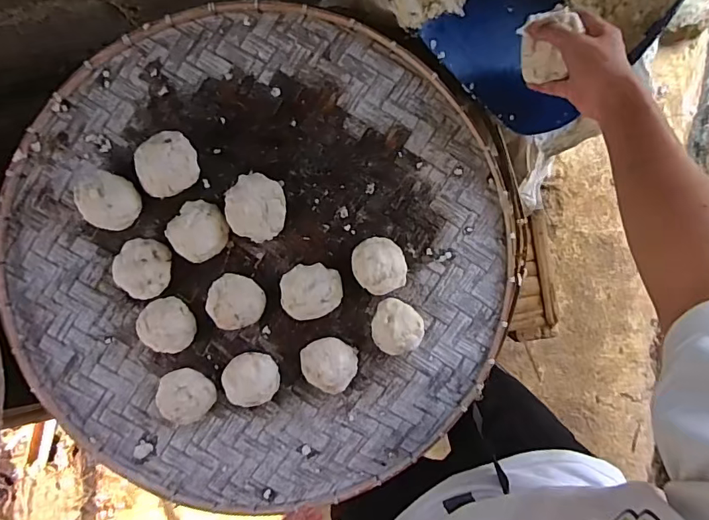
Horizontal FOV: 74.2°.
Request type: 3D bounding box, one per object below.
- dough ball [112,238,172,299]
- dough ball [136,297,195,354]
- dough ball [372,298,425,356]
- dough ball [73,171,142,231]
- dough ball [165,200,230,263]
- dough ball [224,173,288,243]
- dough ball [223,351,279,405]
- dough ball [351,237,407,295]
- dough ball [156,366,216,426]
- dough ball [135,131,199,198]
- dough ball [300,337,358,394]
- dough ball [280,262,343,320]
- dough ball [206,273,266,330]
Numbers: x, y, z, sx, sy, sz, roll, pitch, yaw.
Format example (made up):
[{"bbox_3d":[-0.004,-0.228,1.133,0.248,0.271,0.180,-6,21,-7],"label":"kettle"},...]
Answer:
[{"bbox_3d":[-0.300,0.012,0.665,0.075,0.042,0.085,20,96,-1],"label":"dough ball"},{"bbox_3d":[-0.270,0.097,0.674,0.073,0.034,0.076,0,96,1],"label":"dough ball"},{"bbox_3d":[0.060,0.094,0.656,0.070,0.047,0.071,0,96,1],"label":"dough ball"},{"bbox_3d":[-0.343,-0.082,0.650,0.078,0.048,0.072,0,96,1],"label":"dough ball"},{"bbox_3d":[-0.218,-0.041,0.654,0.078,0.049,0.076,0,96,1],"label":"dough ball"},{"bbox_3d":[-0.136,-0.073,0.652,0.079,0.037,0.091,-2,96,1],"label":"dough ball"},{"bbox_3d":[-0.148,0.172,0.669,0.080,0.041,0.079,0,96,1],"label":"dough ball"},{"bbox_3d":[0.034,0.008,0.644,0.071,0.058,0.075,0,96,1],"label":"dough ball"},{"bbox_3d":[-0.241,0.194,0.674,0.078,0.044,0.074,0,96,1],"label":"dough ball"},{"bbox_3d":[-0.262,-0.134,0.659,0.079,0.044,0.087,-6,96,2],"label":"dough ball"},{"bbox_3d":[-0.035,0.150,0.661,0.075,0.043,0.075,0,96,1],"label":"dough ball"},{"bbox_3d":[-0.060,0.044,0.651,0.083,0.052,0.071,-5,96,2],"label":"dough ball"},{"bbox_3d":[-0.169,0.058,0.665,0.077,0.041,0.073,0,96,1],"label":"dough ball"}]

